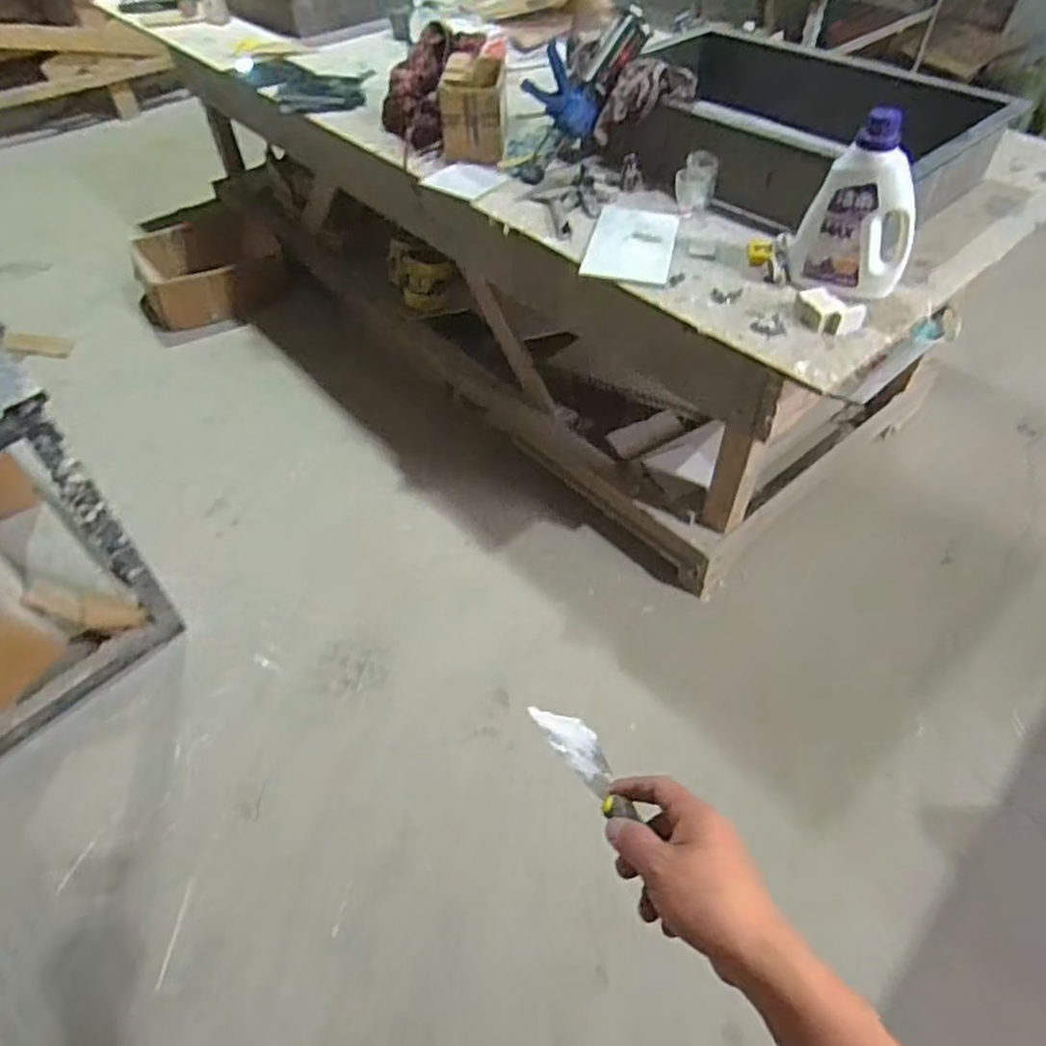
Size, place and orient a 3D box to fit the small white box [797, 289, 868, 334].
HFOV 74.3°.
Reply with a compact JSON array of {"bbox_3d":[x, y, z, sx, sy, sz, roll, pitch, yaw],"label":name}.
[{"bbox_3d":[0.519,-0.355,1.172,0.117,0.048,0.065,23,53,18],"label":"small white box"}]

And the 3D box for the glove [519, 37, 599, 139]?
[{"bbox_3d":[0.084,-0.895,1.436,0.173,0.179,0.082,-32,57,-24],"label":"glove"}]

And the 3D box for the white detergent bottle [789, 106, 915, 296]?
[{"bbox_3d":[0.569,-0.522,1.159,0.104,0.274,0.183,-35,58,-26],"label":"white detergent bottle"}]

